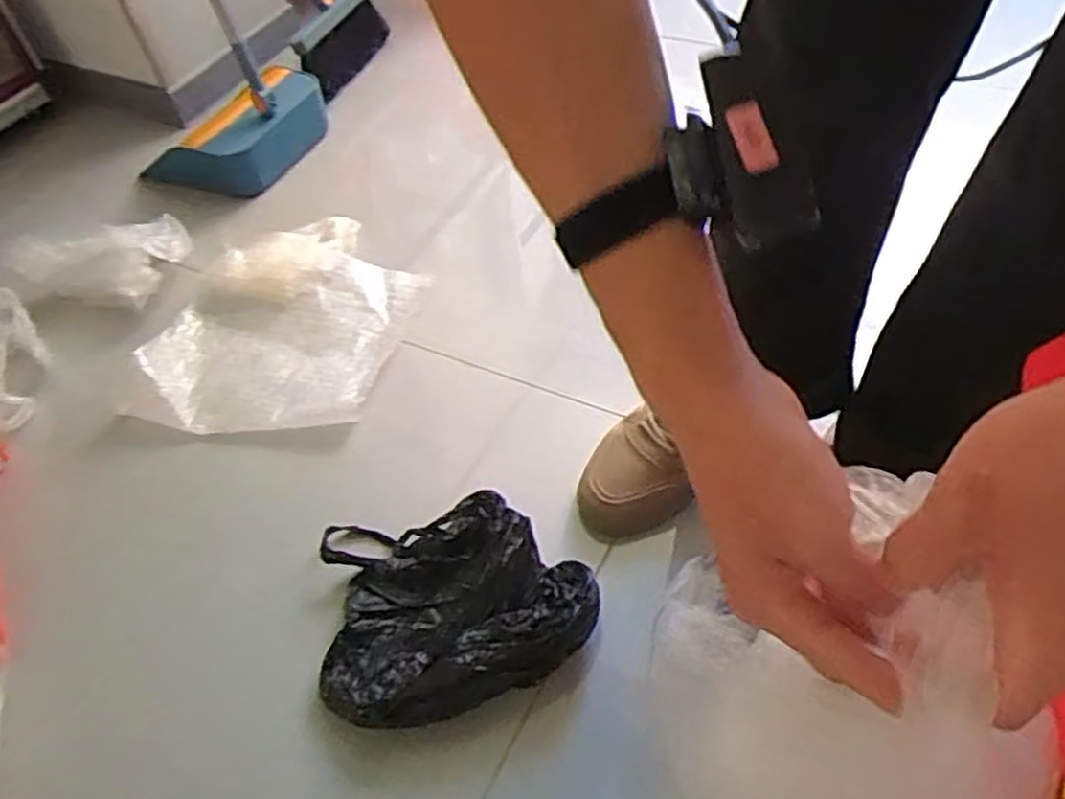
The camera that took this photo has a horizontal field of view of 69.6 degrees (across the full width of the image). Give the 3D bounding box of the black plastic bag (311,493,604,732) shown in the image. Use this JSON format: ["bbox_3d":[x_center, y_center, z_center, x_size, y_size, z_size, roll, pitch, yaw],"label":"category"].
[{"bbox_3d":[-0.070,0.182,0.690,0.240,0.066,0.194,-7,52,1],"label":"black plastic bag"}]

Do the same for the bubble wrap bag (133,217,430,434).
[{"bbox_3d":[-0.309,-0.116,0.973,0.294,0.047,0.378,6,53,11],"label":"bubble wrap bag"}]

